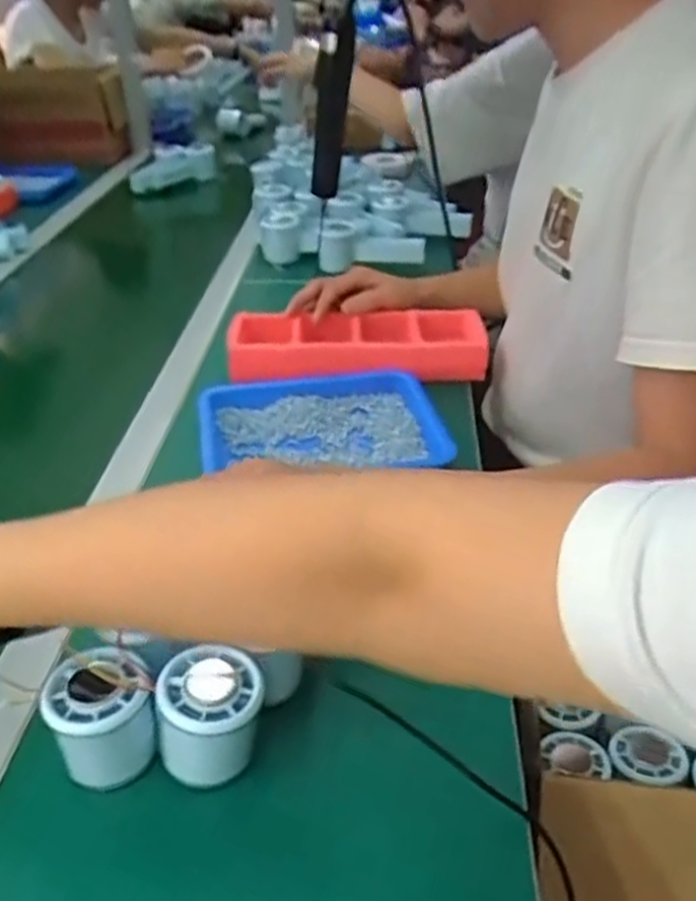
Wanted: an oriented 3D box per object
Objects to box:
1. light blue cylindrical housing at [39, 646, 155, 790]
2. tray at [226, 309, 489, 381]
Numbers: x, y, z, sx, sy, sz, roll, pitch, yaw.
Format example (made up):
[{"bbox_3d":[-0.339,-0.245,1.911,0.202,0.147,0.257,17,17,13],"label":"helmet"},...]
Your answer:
[{"bbox_3d":[-0.138,0.150,0.438,0.054,0.053,0.054,-1,33,1],"label":"light blue cylindrical housing"},{"bbox_3d":[0.014,-0.121,0.859,0.279,0.041,0.108,-1,33,1],"label":"tray"}]

